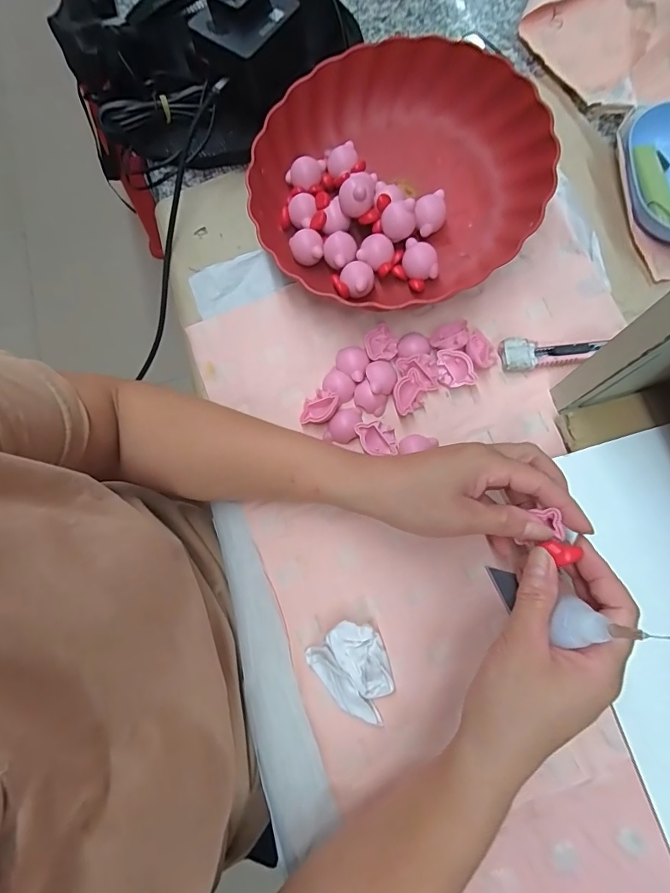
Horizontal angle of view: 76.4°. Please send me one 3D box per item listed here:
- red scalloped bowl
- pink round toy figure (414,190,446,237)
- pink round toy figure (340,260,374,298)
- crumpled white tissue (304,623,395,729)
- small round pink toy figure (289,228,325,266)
[{"bbox_3d":[0.053,-0.233,0.369,0.252,0.064,0.236,-1,77,4],"label":"red scalloped bowl"},{"bbox_3d":[0.081,-0.200,0.367,0.027,0.027,0.035,12,78,6],"label":"pink round toy figure"},{"bbox_3d":[0.020,-0.140,0.366,0.026,0.024,0.028,-1,77,4],"label":"pink round toy figure"},{"bbox_3d":[0.016,0.160,0.305,0.051,0.023,0.063,-41,78,-6],"label":"crumpled white tissue"},{"bbox_3d":[-0.025,-0.175,0.372,0.028,0.021,0.028,-1,77,4],"label":"small round pink toy figure"}]

